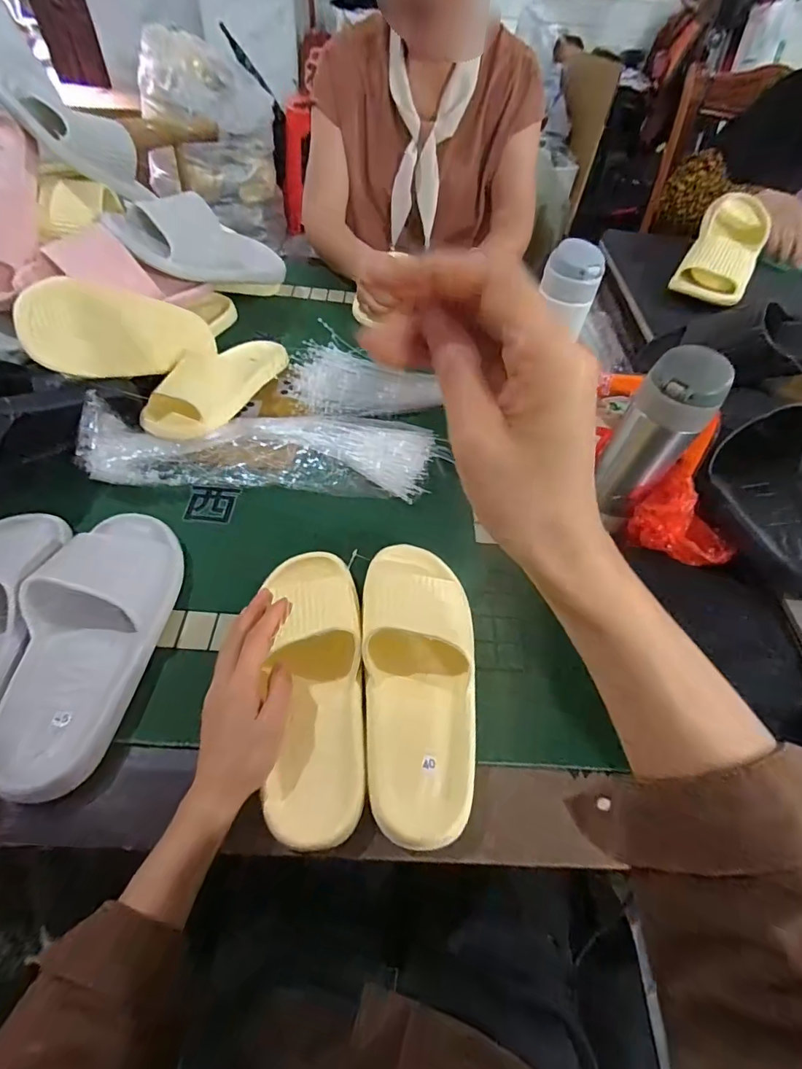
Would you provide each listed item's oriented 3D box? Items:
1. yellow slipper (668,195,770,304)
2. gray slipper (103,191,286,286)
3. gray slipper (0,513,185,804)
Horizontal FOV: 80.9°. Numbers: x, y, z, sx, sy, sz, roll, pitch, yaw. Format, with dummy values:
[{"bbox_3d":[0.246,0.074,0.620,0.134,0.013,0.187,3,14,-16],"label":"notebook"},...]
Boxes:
[{"bbox_3d":[0.505,-0.444,0.730,0.100,0.072,0.238,27,56,15],"label":"yellow slipper"},{"bbox_3d":[-0.285,-0.424,0.684,0.086,0.095,0.244,42,31,23],"label":"gray slipper"},{"bbox_3d":[-0.267,0.087,0.407,0.099,0.065,0.243,2,53,-3],"label":"gray slipper"}]

